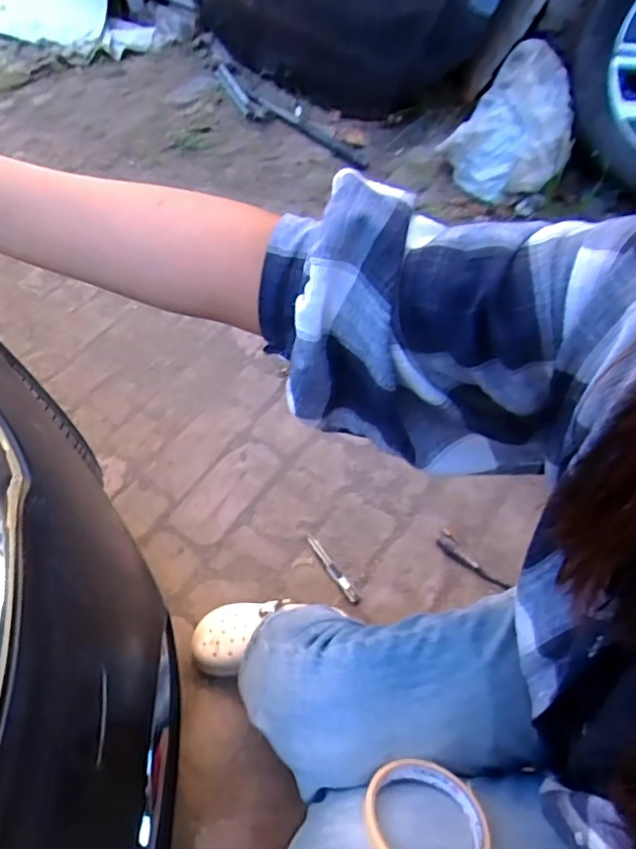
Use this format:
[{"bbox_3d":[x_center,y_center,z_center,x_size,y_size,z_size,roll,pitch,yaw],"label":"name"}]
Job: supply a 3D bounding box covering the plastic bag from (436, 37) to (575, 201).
[{"bbox_3d":[0.473,-0.744,1.402,0.243,0.238,0.336,-13,57,-5],"label":"plastic bag"}]

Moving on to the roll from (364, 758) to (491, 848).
[{"bbox_3d":[0.077,0.286,0.401,0.087,0.016,0.088,8,25,-4],"label":"roll"}]

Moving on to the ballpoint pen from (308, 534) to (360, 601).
[{"bbox_3d":[0.025,0.250,0.968,0.017,0.010,0.137,-33,62,-20],"label":"ballpoint pen"}]

